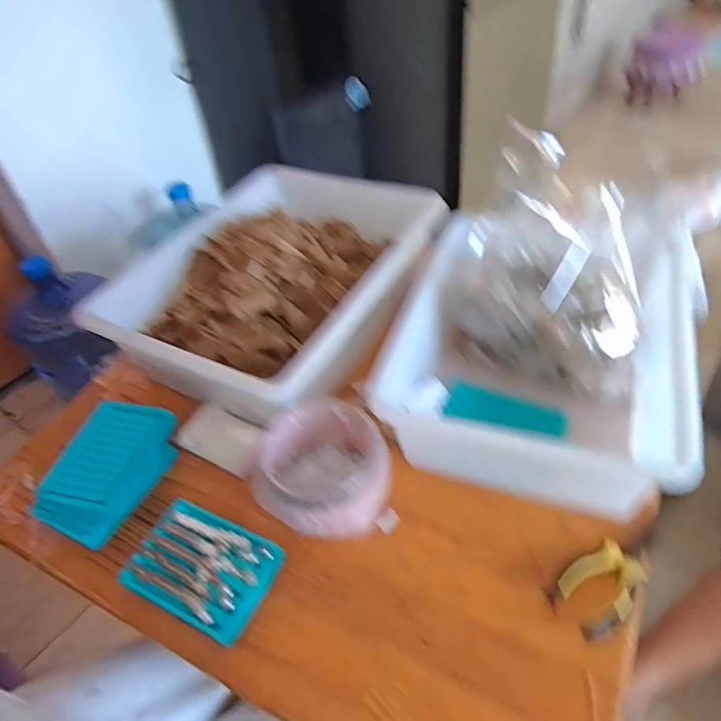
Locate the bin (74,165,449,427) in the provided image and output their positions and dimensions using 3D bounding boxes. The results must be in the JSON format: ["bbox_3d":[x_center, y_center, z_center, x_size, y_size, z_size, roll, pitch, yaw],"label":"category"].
[{"bbox_3d":[-0.101,-0.117,0.733,0.326,0.097,0.419,19,51,23],"label":"bin"}]

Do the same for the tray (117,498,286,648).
[{"bbox_3d":[-0.153,0.201,0.519,0.129,0.025,0.095,15,49,20],"label":"tray"}]

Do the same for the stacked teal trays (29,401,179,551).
[{"bbox_3d":[-0.279,0.121,0.597,0.104,0.052,0.161,2,46,9],"label":"stacked teal trays"}]

